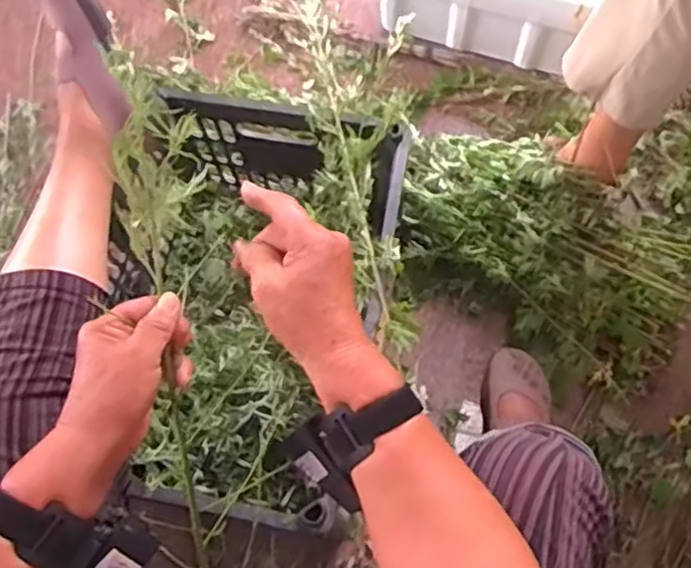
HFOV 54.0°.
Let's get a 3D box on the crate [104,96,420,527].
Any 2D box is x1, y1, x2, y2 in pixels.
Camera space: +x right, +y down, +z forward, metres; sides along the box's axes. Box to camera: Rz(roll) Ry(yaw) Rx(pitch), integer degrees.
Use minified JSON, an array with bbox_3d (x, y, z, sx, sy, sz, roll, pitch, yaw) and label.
[{"bbox_3d":[-0.115,0.020,0.850,0.329,0.241,0.446,10,69,7],"label":"crate"}]

